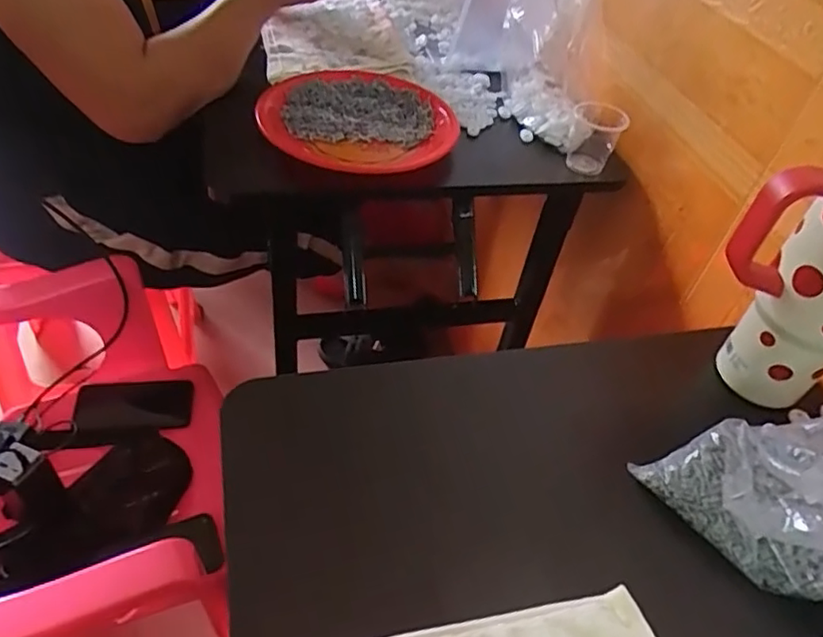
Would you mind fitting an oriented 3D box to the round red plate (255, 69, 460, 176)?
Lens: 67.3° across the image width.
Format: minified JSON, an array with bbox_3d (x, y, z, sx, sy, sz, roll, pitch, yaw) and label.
[{"bbox_3d":[-0.069,-0.244,0.750,0.218,0.030,0.232,5,45,-5],"label":"round red plate"}]

